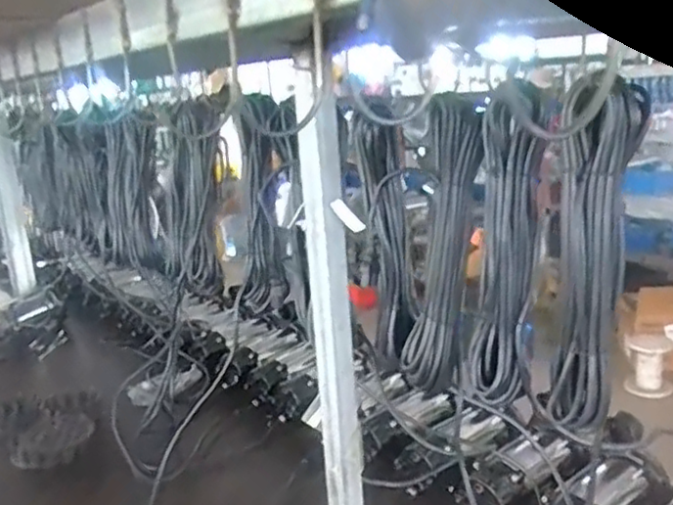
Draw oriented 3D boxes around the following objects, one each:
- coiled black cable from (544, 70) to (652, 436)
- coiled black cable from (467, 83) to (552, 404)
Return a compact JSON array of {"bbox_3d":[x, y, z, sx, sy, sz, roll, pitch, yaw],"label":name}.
[{"bbox_3d":[0.250,0.010,0.638,0.068,0.329,0.061,4,16,37],"label":"coiled black cable"},{"bbox_3d":[0.185,-0.001,0.719,0.084,0.326,0.042,-2,13,18],"label":"coiled black cable"}]

